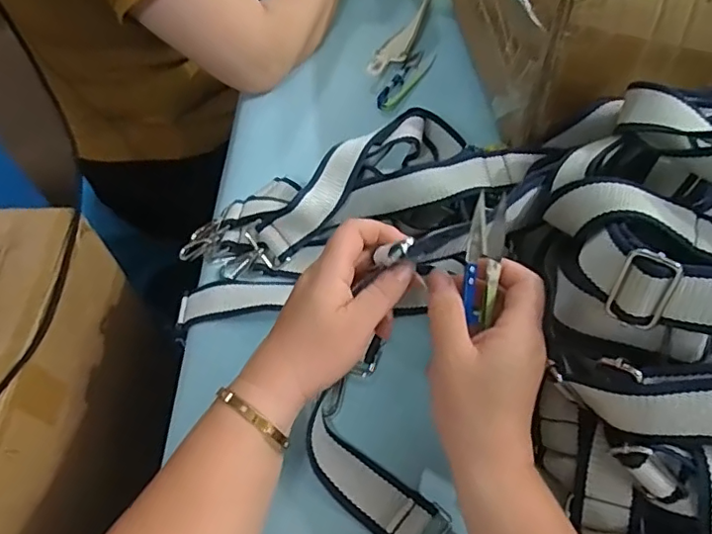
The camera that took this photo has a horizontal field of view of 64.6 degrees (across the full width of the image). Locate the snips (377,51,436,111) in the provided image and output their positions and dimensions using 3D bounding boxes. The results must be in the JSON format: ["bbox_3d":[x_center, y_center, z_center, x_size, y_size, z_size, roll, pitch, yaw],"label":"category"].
[{"bbox_3d":[0.057,-0.215,0.647,0.026,0.008,0.108,26,61,20],"label":"snips"}]

